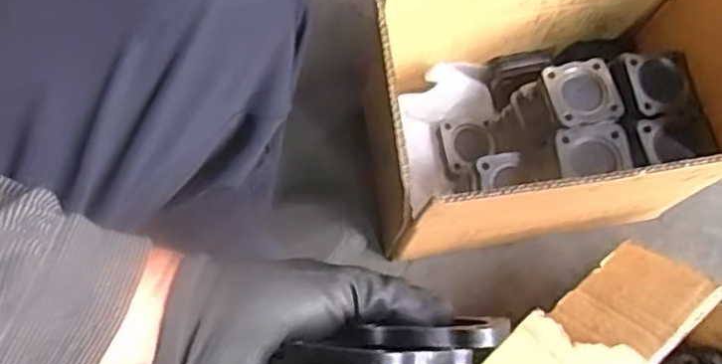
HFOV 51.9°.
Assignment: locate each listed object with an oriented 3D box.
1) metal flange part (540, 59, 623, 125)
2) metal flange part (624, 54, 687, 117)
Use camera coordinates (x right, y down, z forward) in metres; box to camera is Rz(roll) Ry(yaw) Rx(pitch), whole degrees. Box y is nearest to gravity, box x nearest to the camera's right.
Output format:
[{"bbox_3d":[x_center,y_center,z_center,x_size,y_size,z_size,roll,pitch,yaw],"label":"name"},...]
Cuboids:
[{"bbox_3d":[0.223,-0.090,0.745,0.068,0.013,0.068,-14,71,-9],"label":"metal flange part"},{"bbox_3d":[0.296,-0.100,0.738,0.054,0.009,0.066,-9,70,-8],"label":"metal flange part"}]

